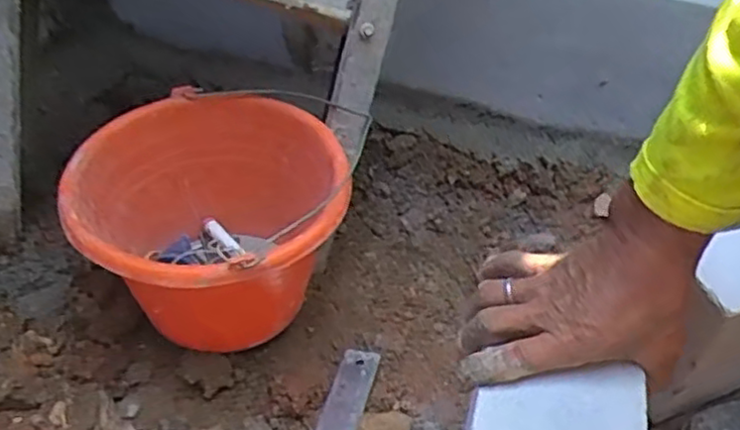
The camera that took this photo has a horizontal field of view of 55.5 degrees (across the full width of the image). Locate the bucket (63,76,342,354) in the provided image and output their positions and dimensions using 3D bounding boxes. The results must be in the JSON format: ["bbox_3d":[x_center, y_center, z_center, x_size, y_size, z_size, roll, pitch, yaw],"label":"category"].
[{"bbox_3d":[-0.144,0.017,0.667,0.237,0.184,0.237,-3,46,-10],"label":"bucket"}]

